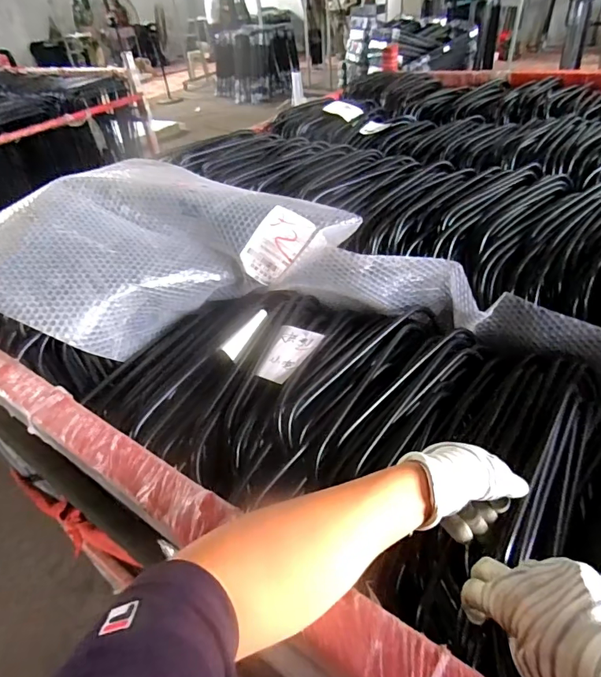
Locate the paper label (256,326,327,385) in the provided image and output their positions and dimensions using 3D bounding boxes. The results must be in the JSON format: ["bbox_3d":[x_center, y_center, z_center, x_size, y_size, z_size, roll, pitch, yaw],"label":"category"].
[{"bbox_3d":[-0.018,0.021,0.616,0.062,0.005,0.099,16,49,22],"label":"paper label"}]

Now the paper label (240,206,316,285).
[{"bbox_3d":[-0.041,-0.152,0.727,0.123,0.073,0.015,-53,13,6],"label":"paper label"}]

